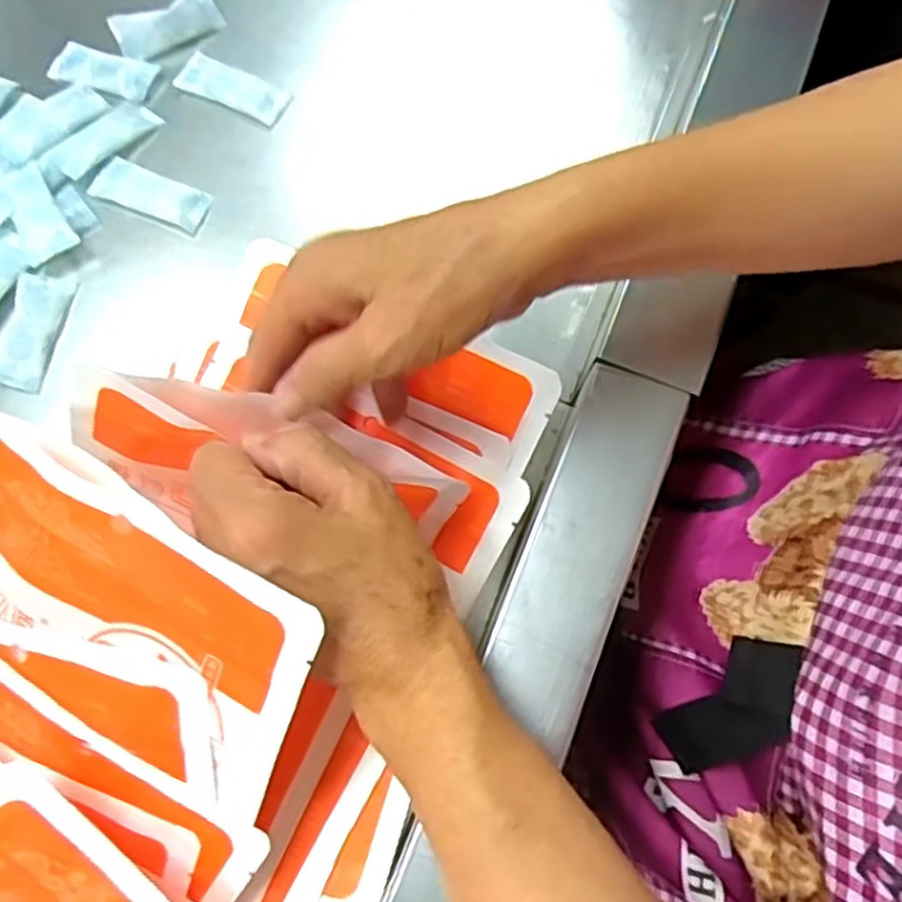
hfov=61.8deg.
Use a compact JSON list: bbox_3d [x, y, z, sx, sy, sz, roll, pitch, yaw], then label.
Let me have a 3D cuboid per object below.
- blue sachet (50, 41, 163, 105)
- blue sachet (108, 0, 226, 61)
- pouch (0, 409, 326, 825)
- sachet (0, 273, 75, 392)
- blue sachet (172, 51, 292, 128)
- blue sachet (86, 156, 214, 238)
[{"bbox_3d":[-0.220,-0.241,0.473,0.066,0.004,0.030,21,74,6],"label":"blue sachet"},{"bbox_3d":[-0.180,-0.273,0.480,0.065,0.013,0.032,-33,100,-16],"label":"blue sachet"},{"bbox_3d":[-0.129,0.058,0.284,0.165,0.012,0.099,32,111,9],"label":"pouch"},{"bbox_3d":[-0.233,-0.068,0.415,0.029,0.005,0.067,8,73,2],"label":"sachet"},{"bbox_3d":[-0.136,-0.229,0.472,0.072,0.007,0.030,25,74,7],"label":"blue sachet"},{"bbox_3d":[-0.177,-0.152,0.446,0.067,0.009,0.029,22,74,6],"label":"blue sachet"}]

